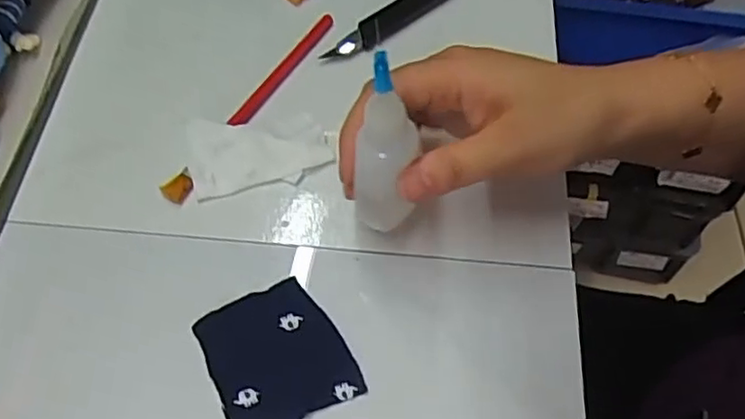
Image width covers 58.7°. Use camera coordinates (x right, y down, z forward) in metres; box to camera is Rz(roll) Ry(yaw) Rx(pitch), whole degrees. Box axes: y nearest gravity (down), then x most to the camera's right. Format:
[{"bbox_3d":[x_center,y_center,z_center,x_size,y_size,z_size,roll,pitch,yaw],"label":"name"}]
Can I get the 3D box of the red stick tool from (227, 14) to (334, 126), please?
[{"bbox_3d":[-0.049,-0.078,0.365,0.011,0.005,0.096,23,61,13],"label":"red stick tool"}]

